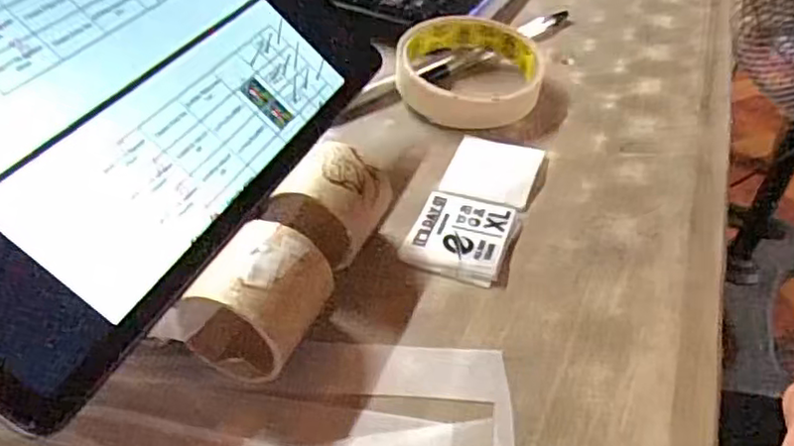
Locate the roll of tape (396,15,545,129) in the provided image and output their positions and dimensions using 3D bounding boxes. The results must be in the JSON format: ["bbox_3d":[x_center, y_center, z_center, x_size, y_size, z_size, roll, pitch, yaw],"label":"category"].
[{"bbox_3d":[0.043,-0.091,0.392,0.083,0.025,0.083,1,44,-1],"label":"roll of tape"}]

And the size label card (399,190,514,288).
[{"bbox_3d":[0.030,0.004,0.305,0.042,0.005,0.051,15,46,13],"label":"size label card"}]

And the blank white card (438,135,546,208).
[{"bbox_3d":[0.049,-0.029,0.342,0.044,0.004,0.050,16,46,14],"label":"blank white card"}]

